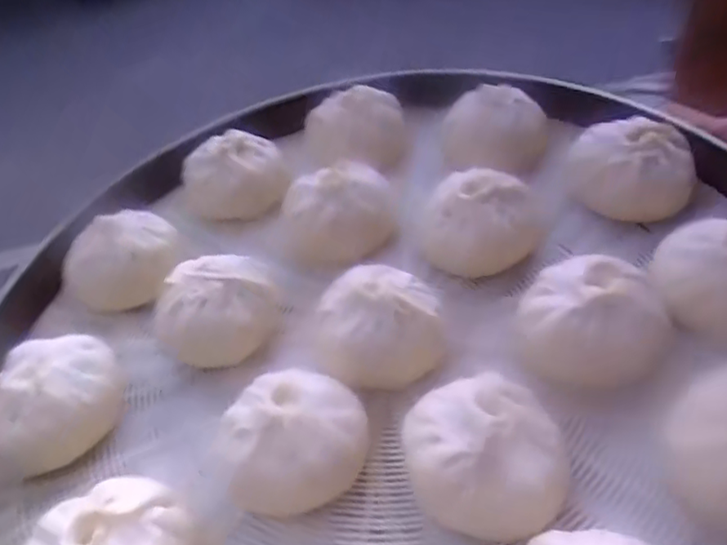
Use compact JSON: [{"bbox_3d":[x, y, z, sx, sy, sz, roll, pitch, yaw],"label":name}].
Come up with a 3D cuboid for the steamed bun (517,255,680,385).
[{"bbox_3d":[0.121,0.022,0.325,0.074,0.041,0.067,2,33,11],"label":"steamed bun"}]

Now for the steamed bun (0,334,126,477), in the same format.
[{"bbox_3d":[-0.173,0.069,0.342,0.074,0.038,0.065,-21,36,-24],"label":"steamed bun"}]

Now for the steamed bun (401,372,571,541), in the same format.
[{"bbox_3d":[0.055,0.081,0.280,0.070,0.039,0.066,-5,32,-1],"label":"steamed bun"}]

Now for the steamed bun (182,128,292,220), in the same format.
[{"bbox_3d":[-0.094,-0.074,0.460,0.077,0.048,0.071,-11,33,-11],"label":"steamed bun"}]

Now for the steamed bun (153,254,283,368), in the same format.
[{"bbox_3d":[-0.085,0.018,0.375,0.070,0.043,0.073,-13,34,5],"label":"steamed bun"}]

